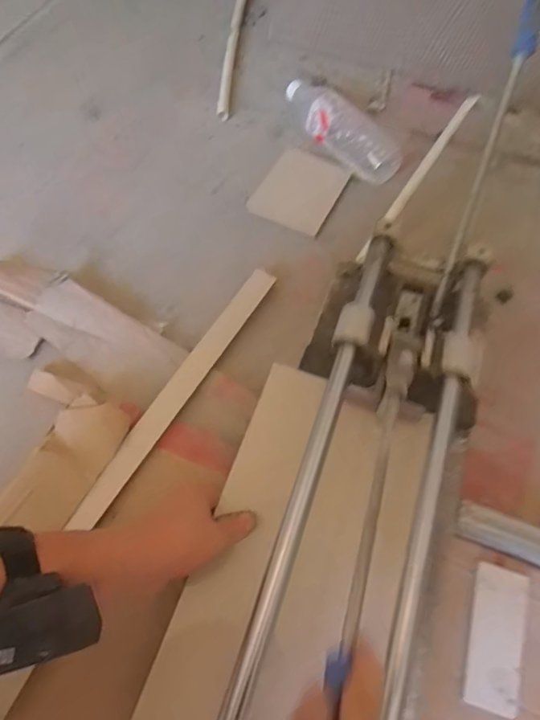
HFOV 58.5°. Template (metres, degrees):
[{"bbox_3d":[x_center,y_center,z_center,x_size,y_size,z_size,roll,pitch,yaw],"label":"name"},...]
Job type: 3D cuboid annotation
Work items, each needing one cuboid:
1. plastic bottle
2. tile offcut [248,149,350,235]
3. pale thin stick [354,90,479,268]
[{"bbox_3d":[0.103,-0.363,0.756,0.230,0.058,0.063,39,67,17],"label":"plastic bottle"},{"bbox_3d":[0.047,-0.264,0.734,0.115,0.005,0.164,25,64,11],"label":"tile offcut"},{"bbox_3d":[0.193,-0.241,0.642,0.014,0.017,0.271,35,87,15],"label":"pale thin stick"}]

